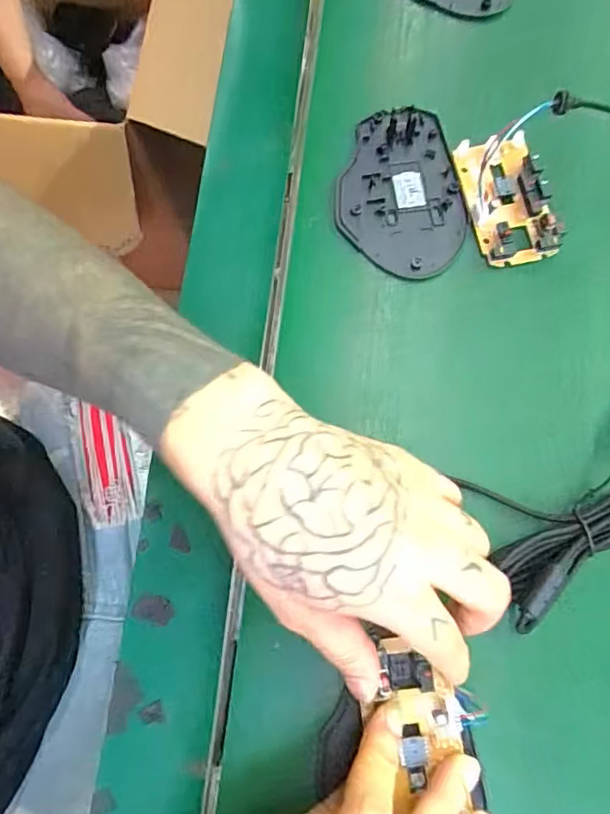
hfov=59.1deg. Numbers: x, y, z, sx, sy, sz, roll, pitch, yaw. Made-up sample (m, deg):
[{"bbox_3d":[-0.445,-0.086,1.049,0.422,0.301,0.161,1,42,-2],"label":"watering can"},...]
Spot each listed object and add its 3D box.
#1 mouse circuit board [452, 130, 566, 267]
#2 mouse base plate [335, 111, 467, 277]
[{"bbox_3d":[0.118,-0.122,0.313,0.044,0.016,0.079,-12,76,-2],"label":"mouse circuit board"},{"bbox_3d":[0.055,-0.128,0.320,0.072,0.006,0.107,-3,76,0],"label":"mouse base plate"}]

